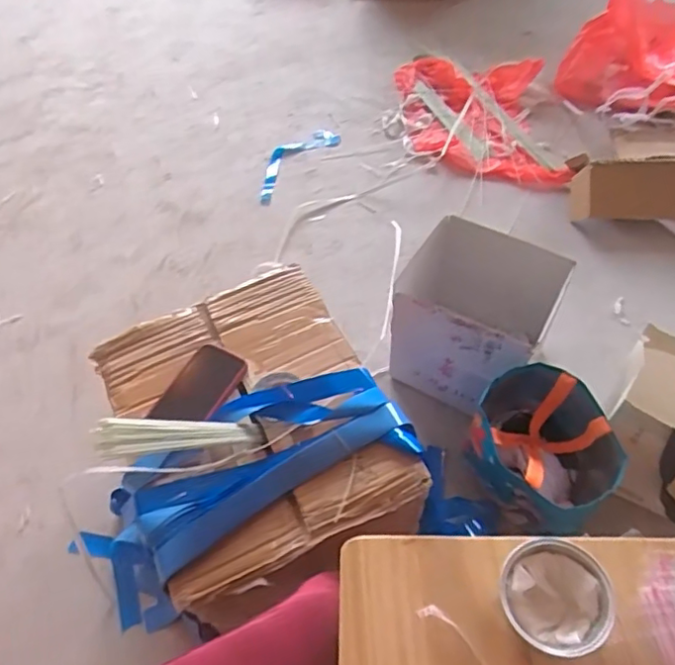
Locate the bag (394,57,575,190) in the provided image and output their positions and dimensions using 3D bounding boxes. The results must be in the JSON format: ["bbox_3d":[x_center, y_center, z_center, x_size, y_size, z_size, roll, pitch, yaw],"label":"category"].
[{"bbox_3d":[0.384,-0.612,1.662,0.408,0.079,0.560,-1,55,3],"label":"bag"}]

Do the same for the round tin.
[{"bbox_3d":[0.167,0.205,0.461,0.077,0.036,0.080,-2,55,3],"label":"round tin"}]

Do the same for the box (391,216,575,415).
[{"bbox_3d":[0.253,-0.020,1.123,0.262,0.228,0.250,25,60,20],"label":"box"}]

